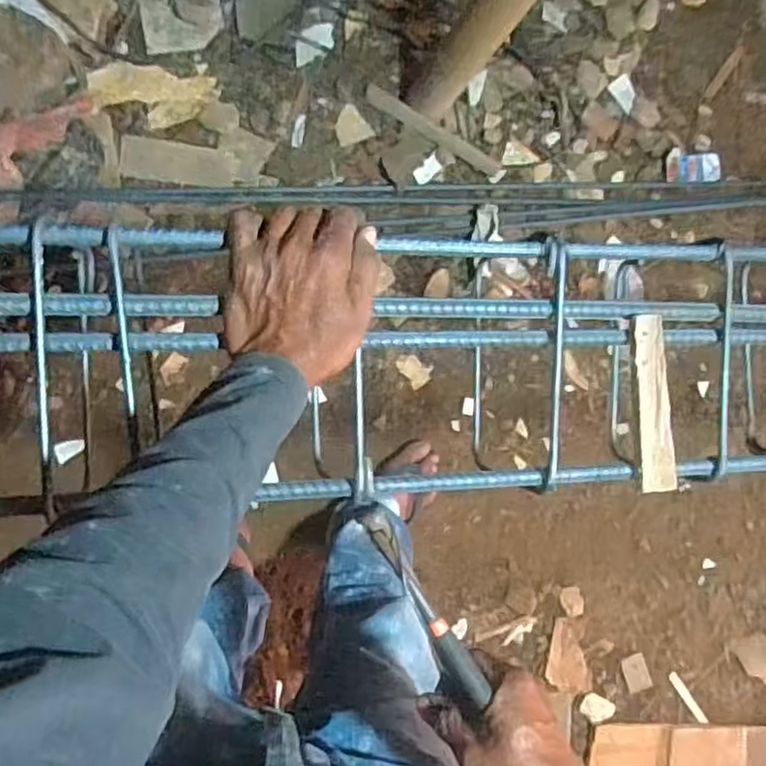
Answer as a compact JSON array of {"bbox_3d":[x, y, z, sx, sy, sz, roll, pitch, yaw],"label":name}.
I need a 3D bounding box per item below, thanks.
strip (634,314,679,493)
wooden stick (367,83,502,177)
[{"bbox_3d":[0.225,0.017,0.558,0.030,0.012,0.144,-5,92,-14],"label":"strip"},{"bbox_3d":[0.098,-0.487,1.313,0.291,0.016,0.035,30,83,-13],"label":"wooden stick"}]

